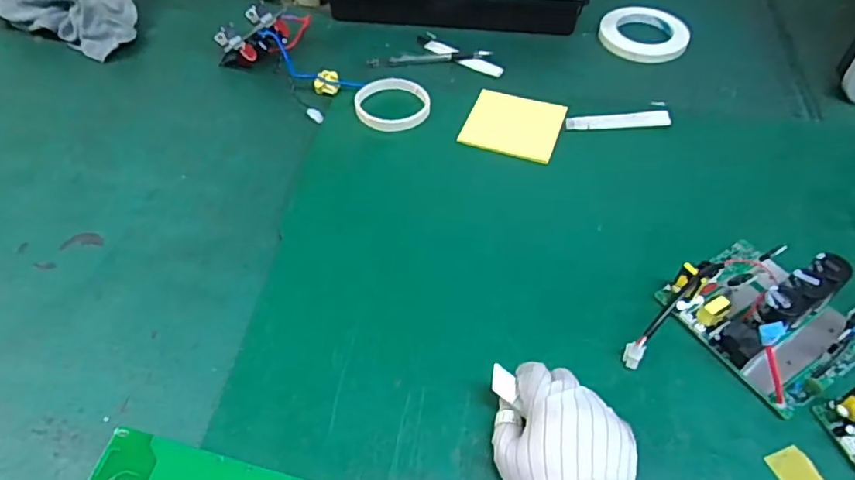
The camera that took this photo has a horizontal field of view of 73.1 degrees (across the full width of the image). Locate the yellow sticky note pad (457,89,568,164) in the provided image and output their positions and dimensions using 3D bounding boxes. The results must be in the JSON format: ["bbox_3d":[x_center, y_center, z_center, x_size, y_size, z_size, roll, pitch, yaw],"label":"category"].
[{"bbox_3d":[0.103,-0.139,0.680,0.108,0.004,0.100,17,53,13],"label":"yellow sticky note pad"}]

